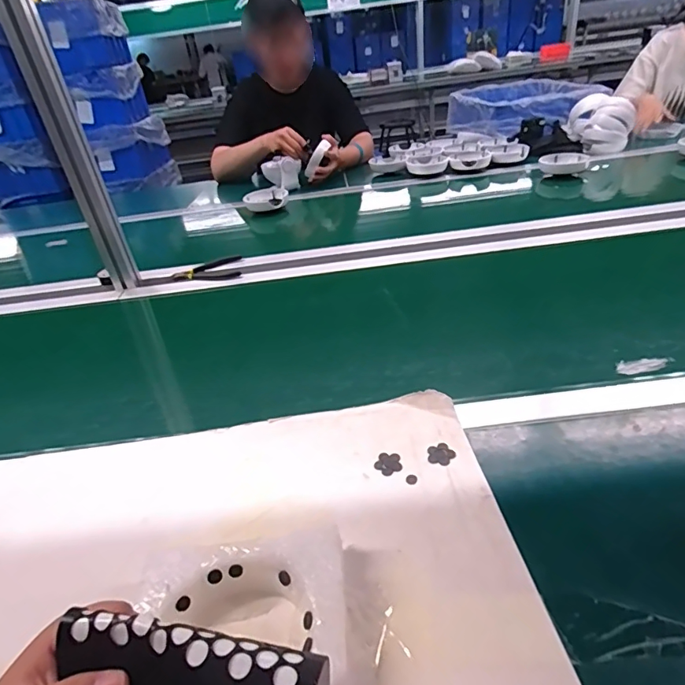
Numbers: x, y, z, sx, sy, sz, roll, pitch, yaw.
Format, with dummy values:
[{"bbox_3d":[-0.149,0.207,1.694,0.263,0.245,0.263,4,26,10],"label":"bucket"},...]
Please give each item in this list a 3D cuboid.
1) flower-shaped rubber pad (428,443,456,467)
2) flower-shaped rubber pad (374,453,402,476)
[{"bbox_3d":[0.096,0.108,0.452,0.025,0.004,0.026,1,33,13],"label":"flower-shaped rubber pad"},{"bbox_3d":[0.044,0.118,0.451,0.025,0.004,0.025,-8,32,-1],"label":"flower-shaped rubber pad"}]

